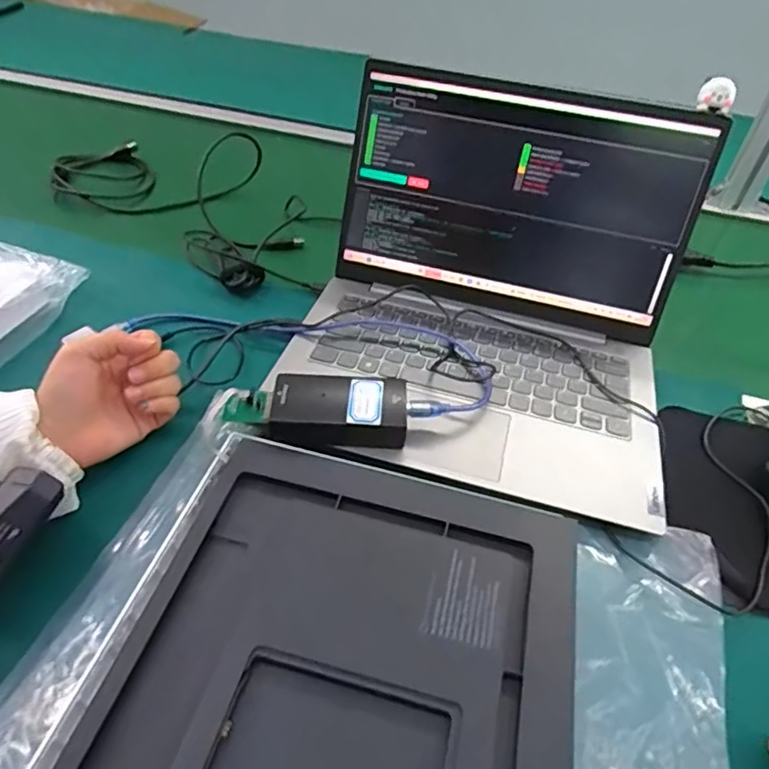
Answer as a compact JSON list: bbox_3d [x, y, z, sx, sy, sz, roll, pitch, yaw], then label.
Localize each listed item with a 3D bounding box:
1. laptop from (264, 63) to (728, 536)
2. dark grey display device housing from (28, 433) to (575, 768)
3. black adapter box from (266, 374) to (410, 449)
[{"bbox_3d":[0.087,-0.096,0.459,0.318,0.198,0.312,13,47,12],"label":"laptop"},{"bbox_3d":[-0.032,0.167,0.304,0.256,0.029,0.296,13,46,7],"label":"dark grey display device housing"},{"bbox_3d":[-0.033,0.020,0.431,0.102,0.028,0.053,6,46,0],"label":"black adapter box"}]

